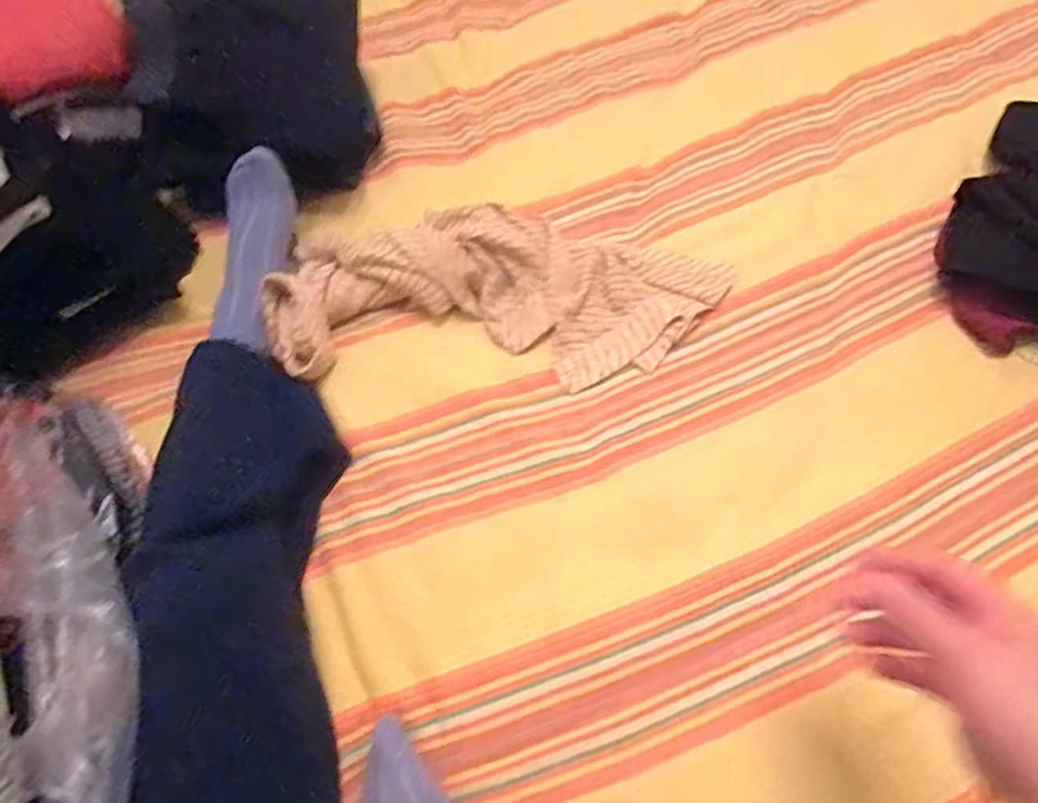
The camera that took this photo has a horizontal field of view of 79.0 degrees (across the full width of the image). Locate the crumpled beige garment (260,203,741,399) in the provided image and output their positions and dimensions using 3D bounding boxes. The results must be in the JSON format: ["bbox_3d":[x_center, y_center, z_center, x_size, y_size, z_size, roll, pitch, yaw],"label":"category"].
[{"bbox_3d":[-0.027,-0.121,0.657,0.483,0.063,0.203,0,63,3],"label":"crumpled beige garment"}]

